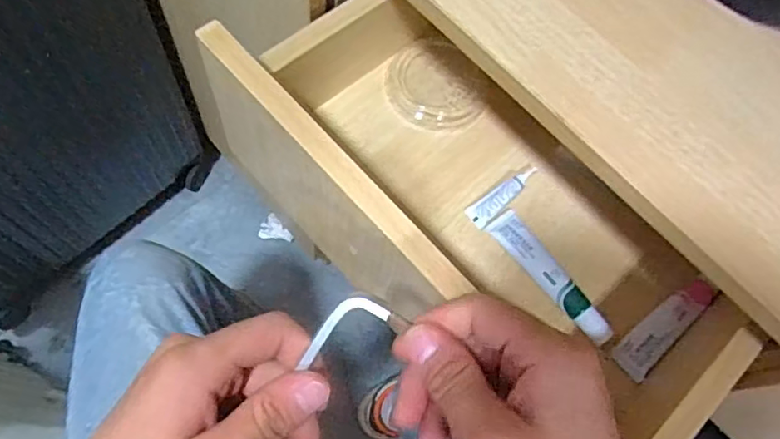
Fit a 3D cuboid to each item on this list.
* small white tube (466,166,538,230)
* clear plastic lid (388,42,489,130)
[{"bbox_3d":[0.092,-0.021,0.465,0.071,0.007,0.020,-37,77,-19],"label":"small white tube"},{"bbox_3d":[0.039,-0.116,0.501,0.079,0.011,0.085,2,68,-6],"label":"clear plastic lid"}]

